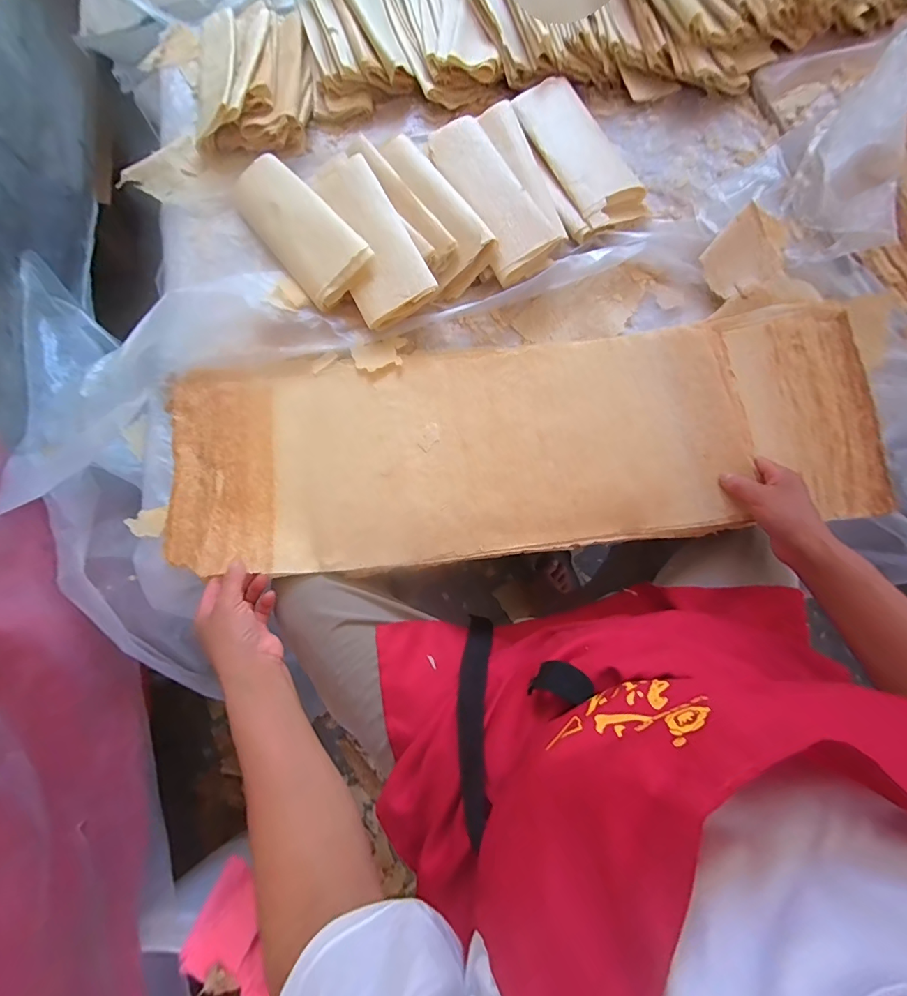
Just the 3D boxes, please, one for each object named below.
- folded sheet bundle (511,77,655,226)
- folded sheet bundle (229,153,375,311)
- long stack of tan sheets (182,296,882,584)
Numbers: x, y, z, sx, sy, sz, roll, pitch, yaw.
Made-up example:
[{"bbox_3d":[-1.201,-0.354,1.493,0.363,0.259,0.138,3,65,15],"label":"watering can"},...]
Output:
[{"bbox_3d":[0.192,-0.535,0.677,0.117,0.030,0.288,-24,76,-6],"label":"folded sheet bundle"},{"bbox_3d":[-0.221,-0.384,0.622,0.102,0.023,0.261,-42,77,9],"label":"folded sheet bundle"},{"bbox_3d":[0.088,-0.089,0.570,0.870,0.035,0.299,-8,75,-2],"label":"long stack of tan sheets"}]

